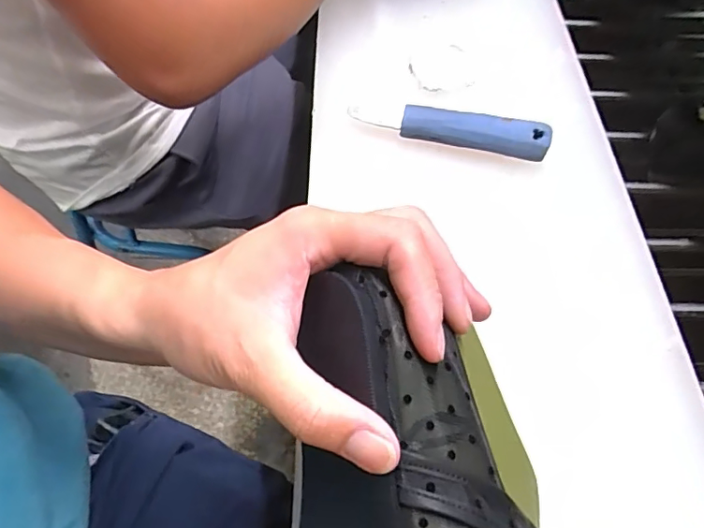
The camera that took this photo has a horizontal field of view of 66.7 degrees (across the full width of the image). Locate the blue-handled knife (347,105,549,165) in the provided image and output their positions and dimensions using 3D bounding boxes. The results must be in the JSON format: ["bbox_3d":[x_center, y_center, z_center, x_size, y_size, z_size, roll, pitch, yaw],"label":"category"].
[{"bbox_3d":[0.075,-0.108,0.423,0.154,0.020,0.029,10,57,5],"label":"blue-handled knife"}]

